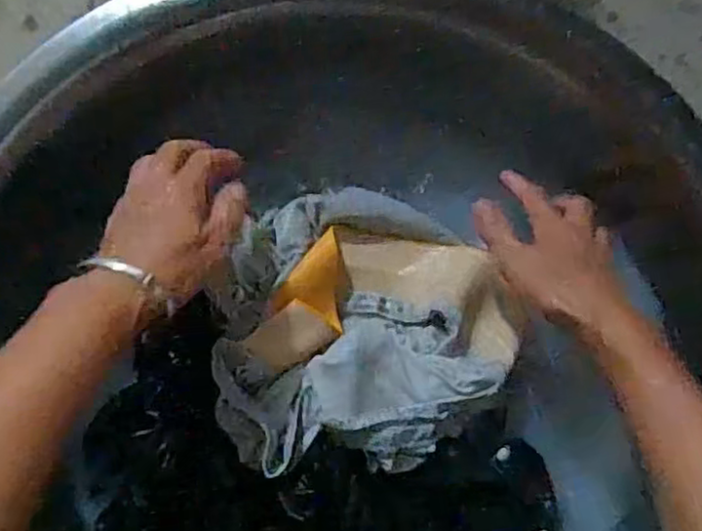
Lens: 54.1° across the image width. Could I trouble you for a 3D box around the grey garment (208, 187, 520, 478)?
[{"bbox_3d":[0.014,0.043,0.498,0.210,0.070,0.192,3,83,-2],"label":"grey garment"}]

